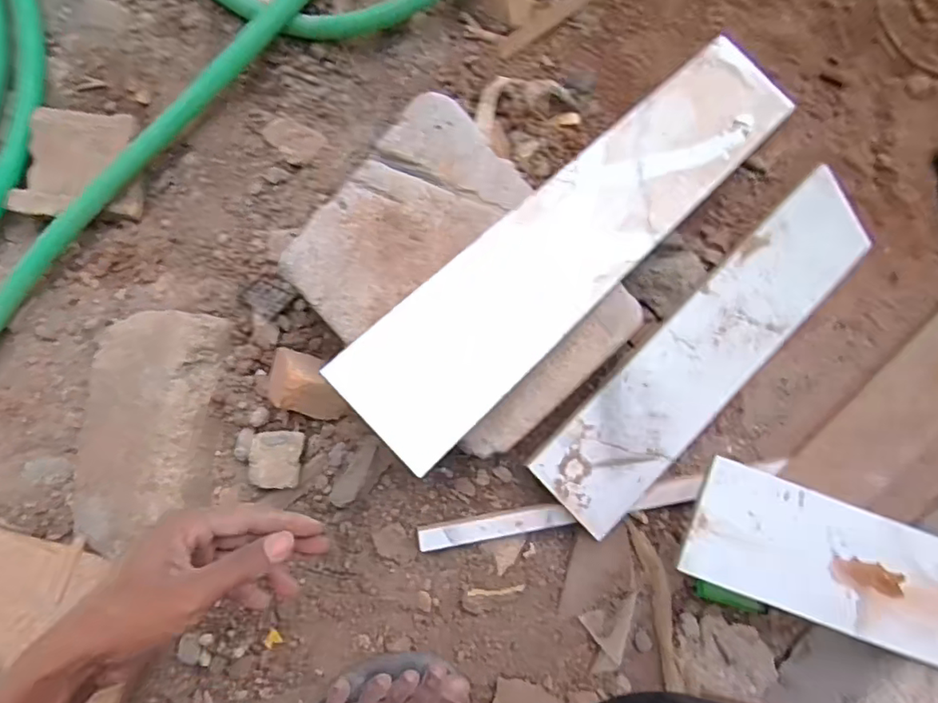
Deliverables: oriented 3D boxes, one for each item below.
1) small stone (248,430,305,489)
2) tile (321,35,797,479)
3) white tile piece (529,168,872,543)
[{"bbox_3d":[-0.160,0.090,0.479,0.040,0.021,0.047,8,84,-3],"label":"small stone"},{"bbox_3d":[0.102,-0.107,0.465,0.482,0.008,0.099,-43,89,-18],"label":"tile"},{"bbox_3d":[0.214,-0.003,0.506,0.374,0.011,0.097,-45,106,-7],"label":"white tile piece"}]

